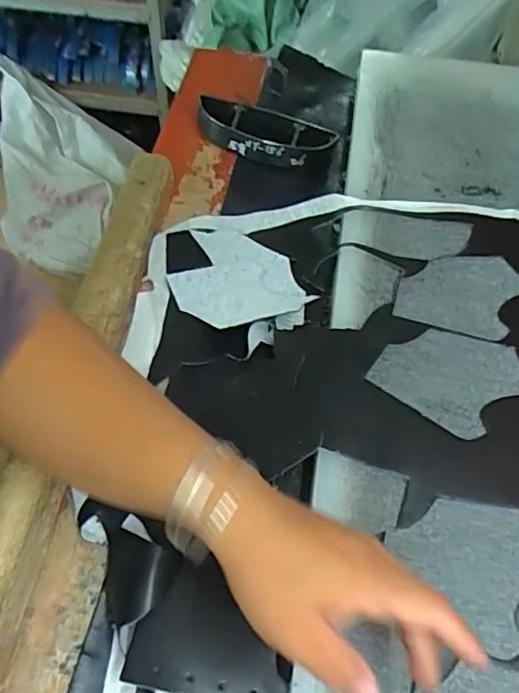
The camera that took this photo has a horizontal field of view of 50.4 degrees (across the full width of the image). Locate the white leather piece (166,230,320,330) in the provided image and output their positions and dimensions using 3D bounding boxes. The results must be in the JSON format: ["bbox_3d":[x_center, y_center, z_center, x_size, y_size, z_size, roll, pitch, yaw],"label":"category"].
[{"bbox_3d":[-0.020,-0.071,0.558,0.131,0.019,0.125,-3,55,-1],"label":"white leather piece"}]

